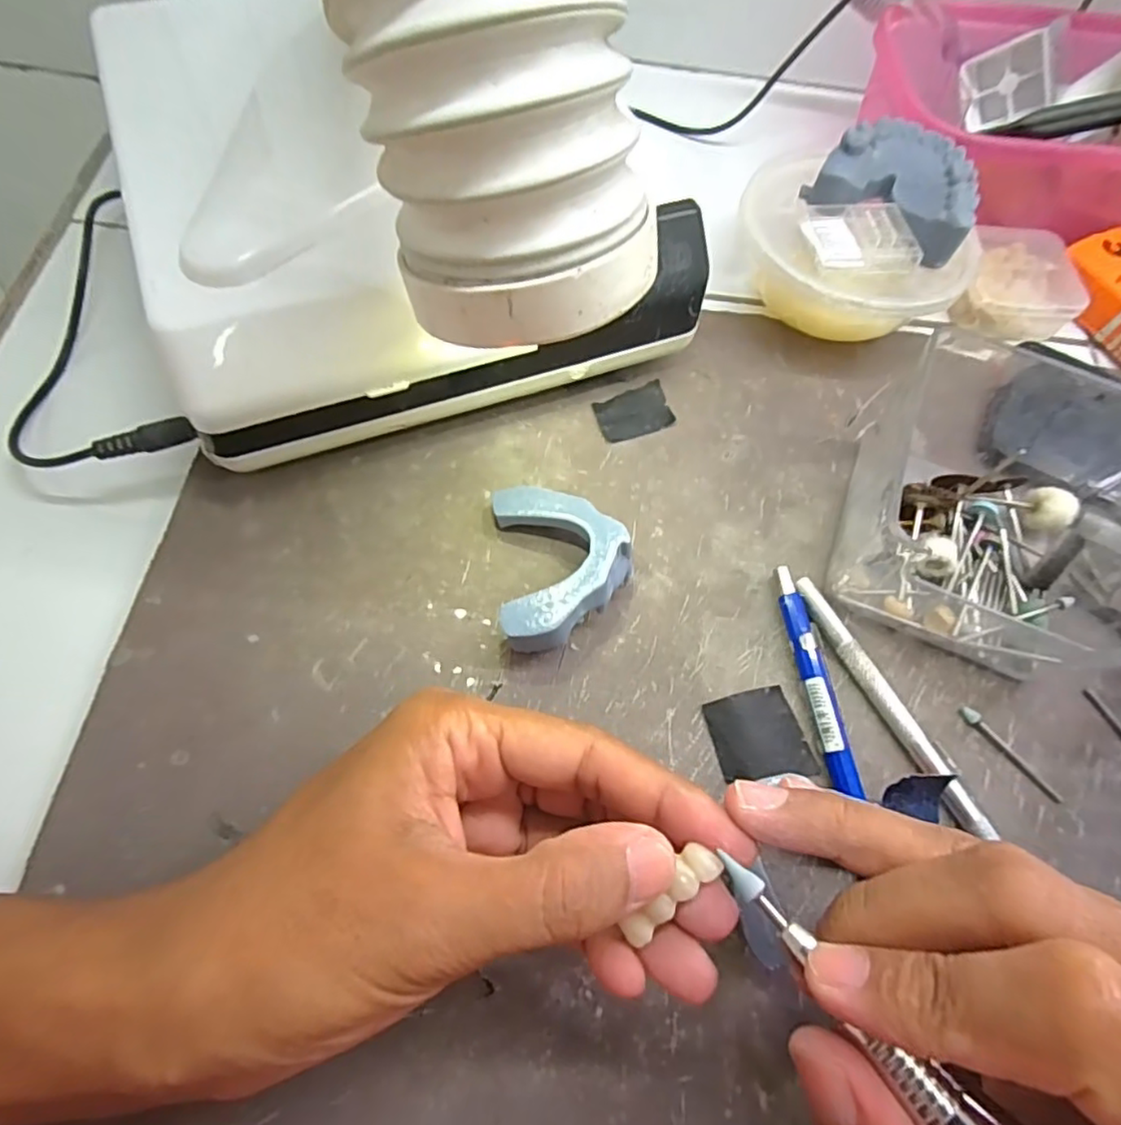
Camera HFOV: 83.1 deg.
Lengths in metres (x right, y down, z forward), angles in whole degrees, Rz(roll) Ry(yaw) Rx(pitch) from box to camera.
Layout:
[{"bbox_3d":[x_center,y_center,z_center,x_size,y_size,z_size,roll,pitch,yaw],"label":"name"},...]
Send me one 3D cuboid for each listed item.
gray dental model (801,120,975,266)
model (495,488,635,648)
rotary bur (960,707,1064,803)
[{"bbox_3d":[0.148,-0.163,0.273,0.065,0.021,0.051,35,68,11],"label":"gray dental model"},{"bbox_3d":[0.001,0.001,0.231,0.046,0.025,0.064,-4,66,-6],"label":"model"},{"bbox_3d":[0.161,0.067,0.224,0.006,0.005,0.041,-40,74,-19],"label":"rotary bur"}]

